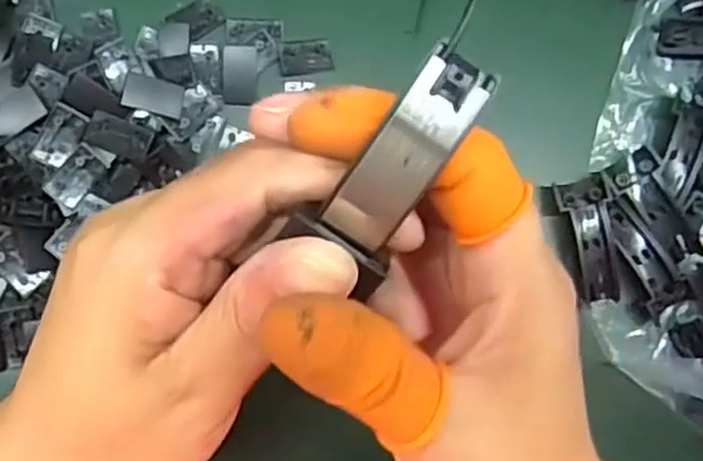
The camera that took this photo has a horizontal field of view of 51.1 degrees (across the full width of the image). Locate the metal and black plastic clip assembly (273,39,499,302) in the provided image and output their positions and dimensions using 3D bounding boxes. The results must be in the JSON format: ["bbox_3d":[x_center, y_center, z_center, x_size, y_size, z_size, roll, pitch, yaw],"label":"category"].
[{"bbox_3d":[0.009,-0.014,0.164,0.023,0.006,0.055,31,107,-6],"label":"metal and black plastic clip assembly"}]

